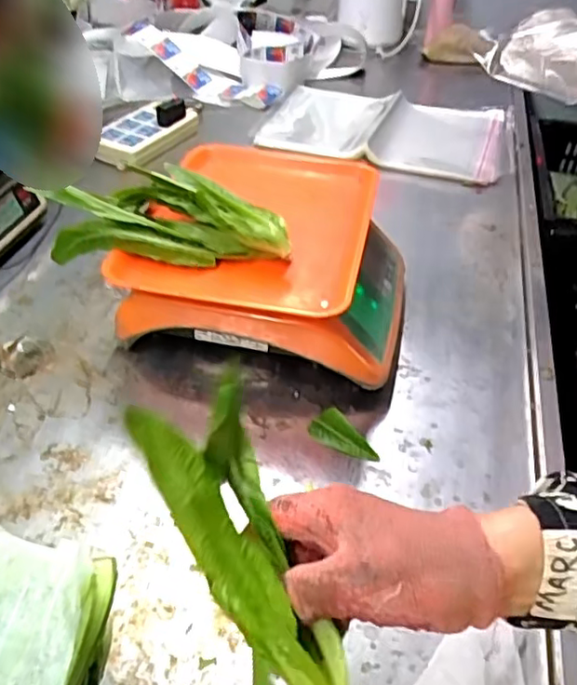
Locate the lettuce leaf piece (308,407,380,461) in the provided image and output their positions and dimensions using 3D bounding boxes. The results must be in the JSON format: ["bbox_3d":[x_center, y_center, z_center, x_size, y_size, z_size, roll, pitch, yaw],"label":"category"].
[{"bbox_3d":[0.052,0.090,0.582,0.028,0.019,0.069,-33,53,-32],"label":"lettuce leaf piece"}]

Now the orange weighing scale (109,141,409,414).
[{"bbox_3d":[-0.010,-0.082,0.685,0.283,0.125,0.280,10,43,9],"label":"orange weighing scale"}]

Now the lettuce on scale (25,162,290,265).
[{"bbox_3d":[-0.117,-0.125,0.605,0.237,0.059,0.103,3,42,1],"label":"lettuce on scale"}]

